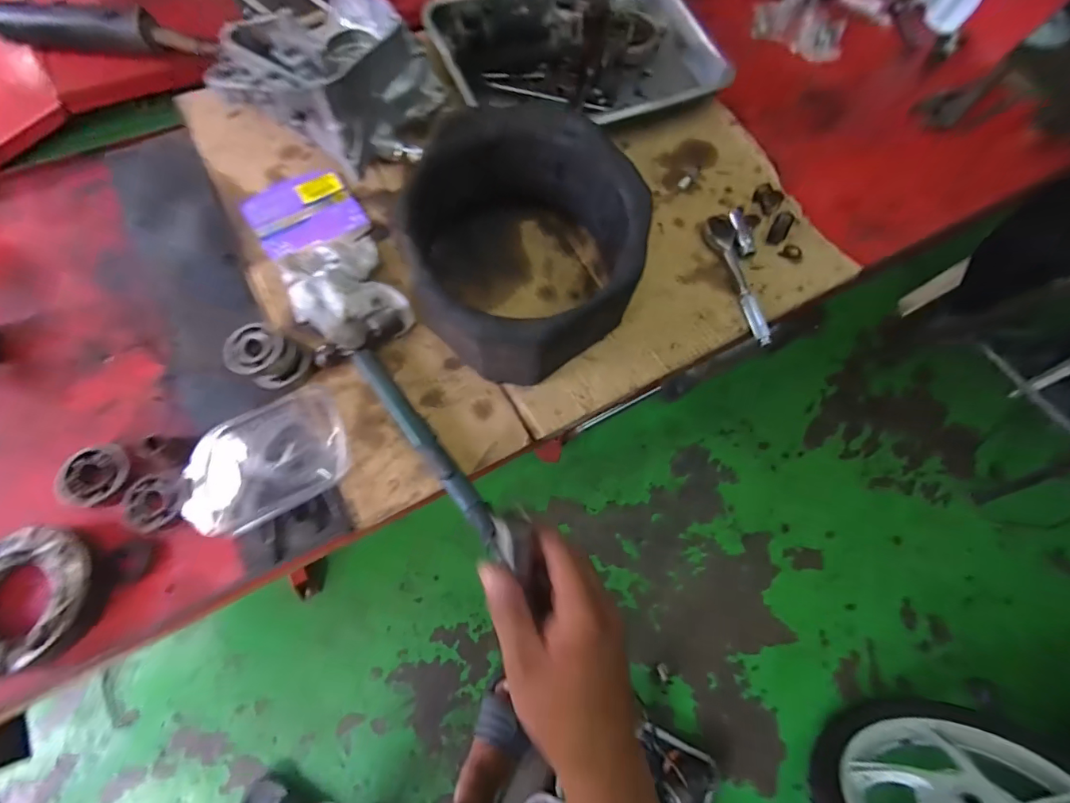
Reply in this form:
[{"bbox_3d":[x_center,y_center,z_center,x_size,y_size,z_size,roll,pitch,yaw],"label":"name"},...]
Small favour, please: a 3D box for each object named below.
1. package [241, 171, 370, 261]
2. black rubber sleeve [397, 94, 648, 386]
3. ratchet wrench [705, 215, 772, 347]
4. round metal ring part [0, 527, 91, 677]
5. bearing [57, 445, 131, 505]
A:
[{"bbox_3d":[-0.285,-0.232,0.575,0.123,0.010,0.121,-33,77,-15],"label":"package"},{"bbox_3d":[-0.010,-0.171,0.516,0.242,0.120,0.240,2,71,-5],"label":"black rubber sleeve"},{"bbox_3d":[0.256,-0.152,0.579,0.035,0.022,0.187,-6,72,-8],"label":"ratchet wrench"},{"bbox_3d":[-0.458,0.176,0.414,0.116,0.030,0.116,2,71,-5],"label":"round metal ring part"},{"bbox_3d":[-0.435,0.072,0.458,0.055,0.014,0.061,13,70,-1],"label":"bearing"}]

